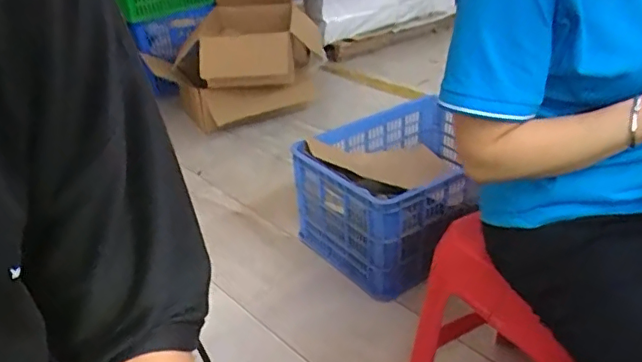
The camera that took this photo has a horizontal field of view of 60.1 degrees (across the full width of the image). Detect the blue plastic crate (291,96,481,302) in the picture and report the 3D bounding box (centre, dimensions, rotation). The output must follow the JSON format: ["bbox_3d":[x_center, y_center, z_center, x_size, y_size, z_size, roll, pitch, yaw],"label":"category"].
[{"bbox_3d":[0.249,0.014,1.682,0.588,0.320,0.483,-29,37,-35],"label":"blue plastic crate"}]

